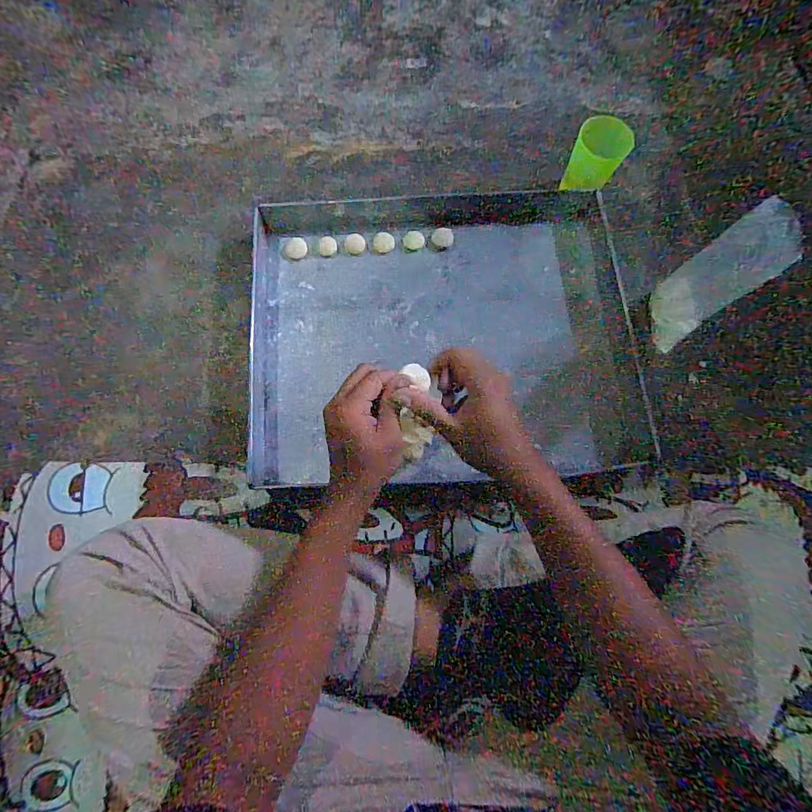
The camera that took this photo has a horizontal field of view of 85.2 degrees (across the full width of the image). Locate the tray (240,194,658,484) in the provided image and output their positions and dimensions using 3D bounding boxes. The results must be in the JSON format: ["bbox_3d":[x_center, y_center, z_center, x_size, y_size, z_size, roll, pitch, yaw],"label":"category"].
[{"bbox_3d":[0.041,-0.116,0.624,0.520,0.048,0.436,-3,76,0],"label":"tray"}]

